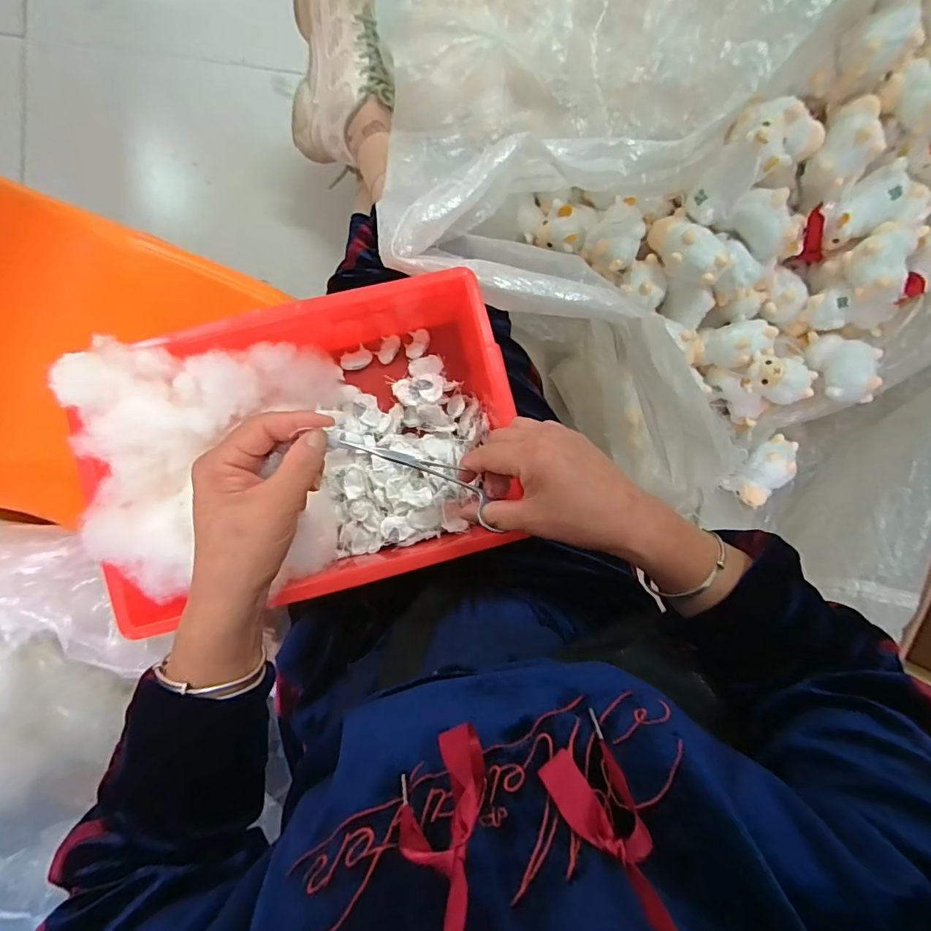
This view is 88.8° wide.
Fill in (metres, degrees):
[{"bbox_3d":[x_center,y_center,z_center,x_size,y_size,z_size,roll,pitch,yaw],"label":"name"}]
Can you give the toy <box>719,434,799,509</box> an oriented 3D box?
[{"bbox_3d":[0.504,0.009,0.793,0.075,0.049,0.124,39,91,-5],"label":"toy"}]

